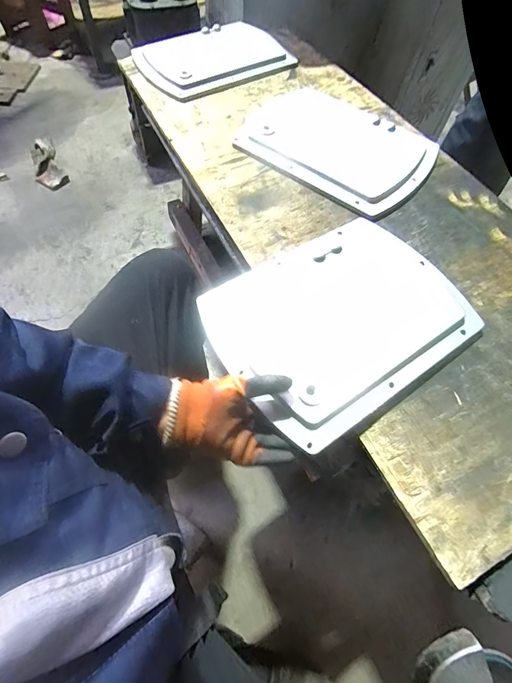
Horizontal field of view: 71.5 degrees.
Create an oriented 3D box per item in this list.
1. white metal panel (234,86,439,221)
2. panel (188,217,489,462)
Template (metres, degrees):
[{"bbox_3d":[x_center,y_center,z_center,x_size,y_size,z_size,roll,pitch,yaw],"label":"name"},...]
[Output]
[{"bbox_3d":[0.161,-0.398,0.711,0.367,0.038,0.279,36,64,16],"label":"white metal panel"},{"bbox_3d":[0.122,-0.037,0.515,0.346,0.023,0.274,-30,66,-19],"label":"panel"}]

